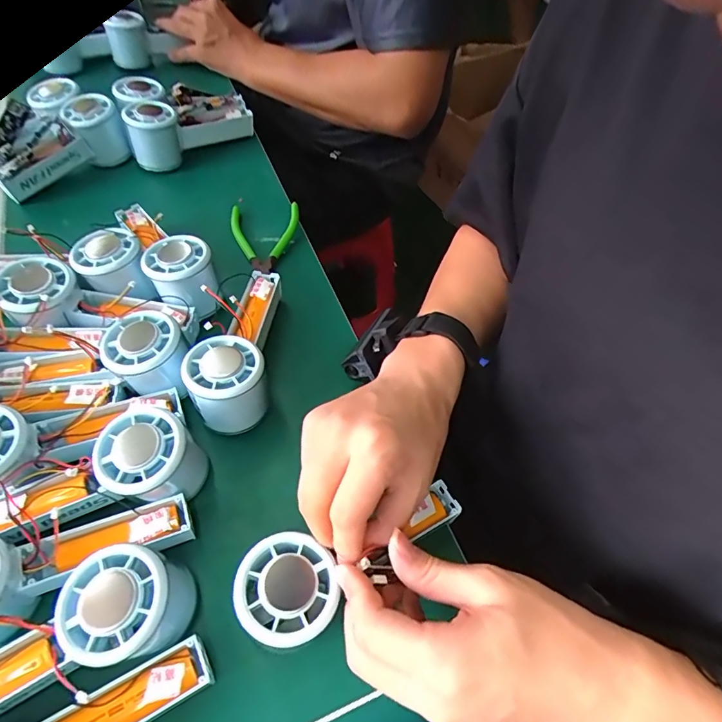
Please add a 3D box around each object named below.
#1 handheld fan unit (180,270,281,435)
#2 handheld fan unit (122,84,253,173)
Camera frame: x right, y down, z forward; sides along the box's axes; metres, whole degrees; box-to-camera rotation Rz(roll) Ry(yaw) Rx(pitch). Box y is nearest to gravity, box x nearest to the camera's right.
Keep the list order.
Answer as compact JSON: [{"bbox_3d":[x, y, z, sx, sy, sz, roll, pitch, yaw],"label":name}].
[{"bbox_3d":[-0.101,-0.021,0.369,0.056,0.048,0.151,-1,57,-3],"label":"handheld fan unit"},{"bbox_3d":[-0.220,-0.312,0.568,0.161,0.072,0.081,-32,63,-21],"label":"handheld fan unit"}]

